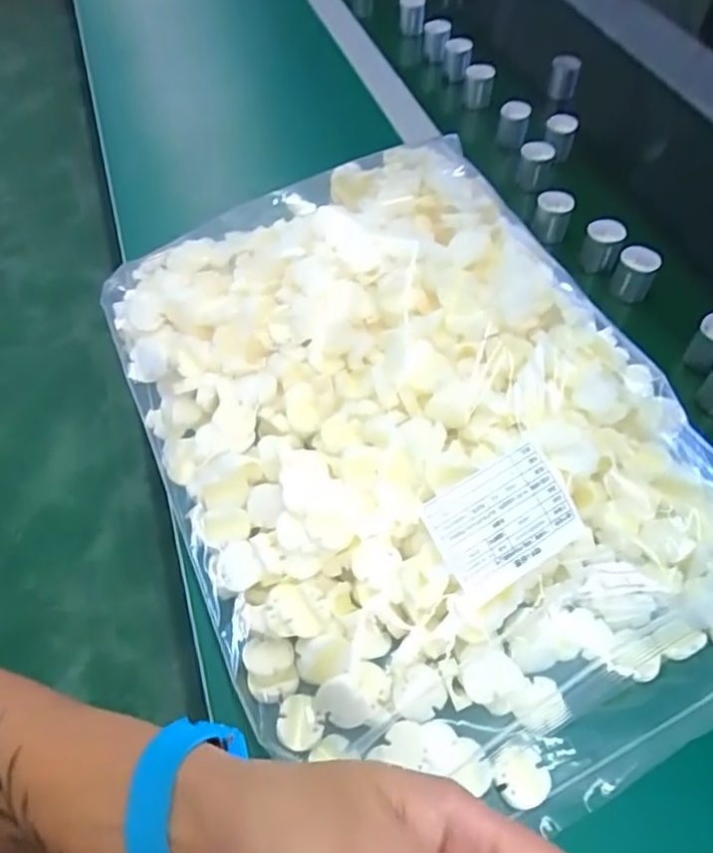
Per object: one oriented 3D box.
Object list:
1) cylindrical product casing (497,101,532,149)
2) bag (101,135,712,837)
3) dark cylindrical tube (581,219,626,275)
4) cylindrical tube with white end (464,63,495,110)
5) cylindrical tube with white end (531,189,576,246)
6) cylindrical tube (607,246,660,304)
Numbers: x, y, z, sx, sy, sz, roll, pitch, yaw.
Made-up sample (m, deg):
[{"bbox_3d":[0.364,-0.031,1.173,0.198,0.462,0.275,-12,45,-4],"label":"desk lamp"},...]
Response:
[{"bbox_3d":[0.160,-0.307,0.667,0.030,0.041,0.026,12,58,11],"label":"cylindrical product casing"},{"bbox_3d":[0.023,-0.010,0.413,0.310,0.081,0.456,-28,60,-15],"label":"bag"},{"bbox_3d":[0.210,-0.154,0.560,0.029,0.041,0.023,16,59,13],"label":"dark cylindrical tube"},{"bbox_3d":[0.135,-0.380,0.727,0.031,0.039,0.032,-1,57,2],"label":"cylindrical tube with white end"},{"bbox_3d":[0.176,-0.189,0.587,0.030,0.039,0.026,19,60,15],"label":"cylindrical tube with white end"},{"bbox_3d":[0.230,-0.126,0.541,0.031,0.037,0.026,19,60,15],"label":"cylindrical tube"}]

